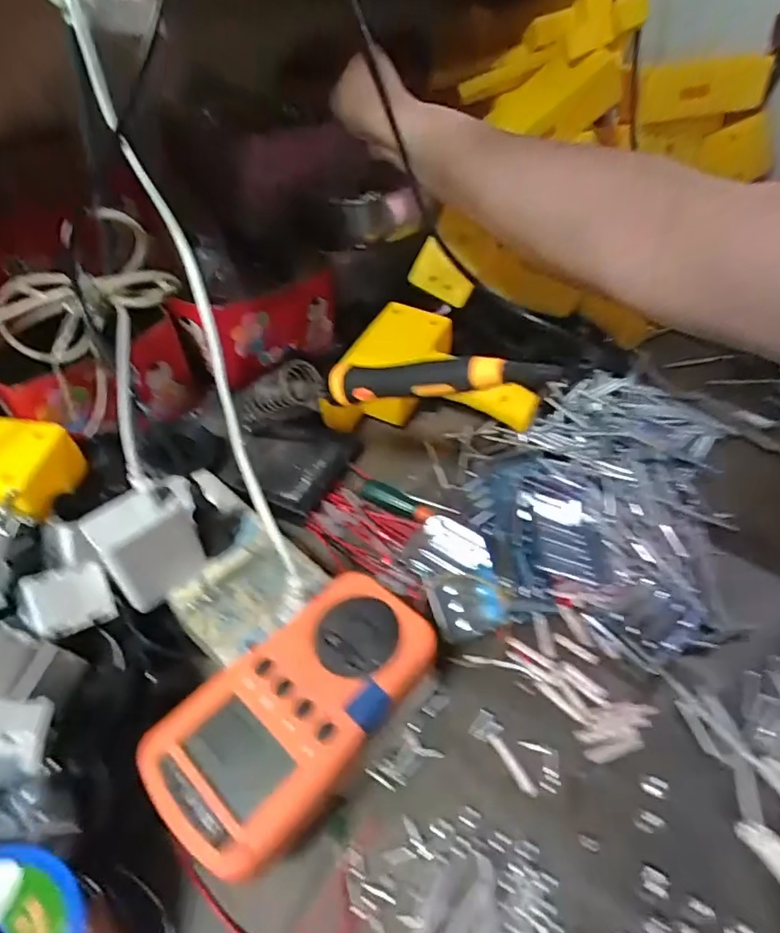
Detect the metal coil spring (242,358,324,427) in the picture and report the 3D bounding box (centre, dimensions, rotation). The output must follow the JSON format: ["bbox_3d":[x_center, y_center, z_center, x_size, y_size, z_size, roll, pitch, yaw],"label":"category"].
[{"bbox_3d":[-0.073,-0.049,0.358,0.072,0.026,0.021,-19,37,31],"label":"metal coil spring"}]

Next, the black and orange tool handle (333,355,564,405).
[{"bbox_3d":[0.024,-0.049,0.284,0.134,0.018,0.018,3,42,35],"label":"black and orange tool handle"}]

